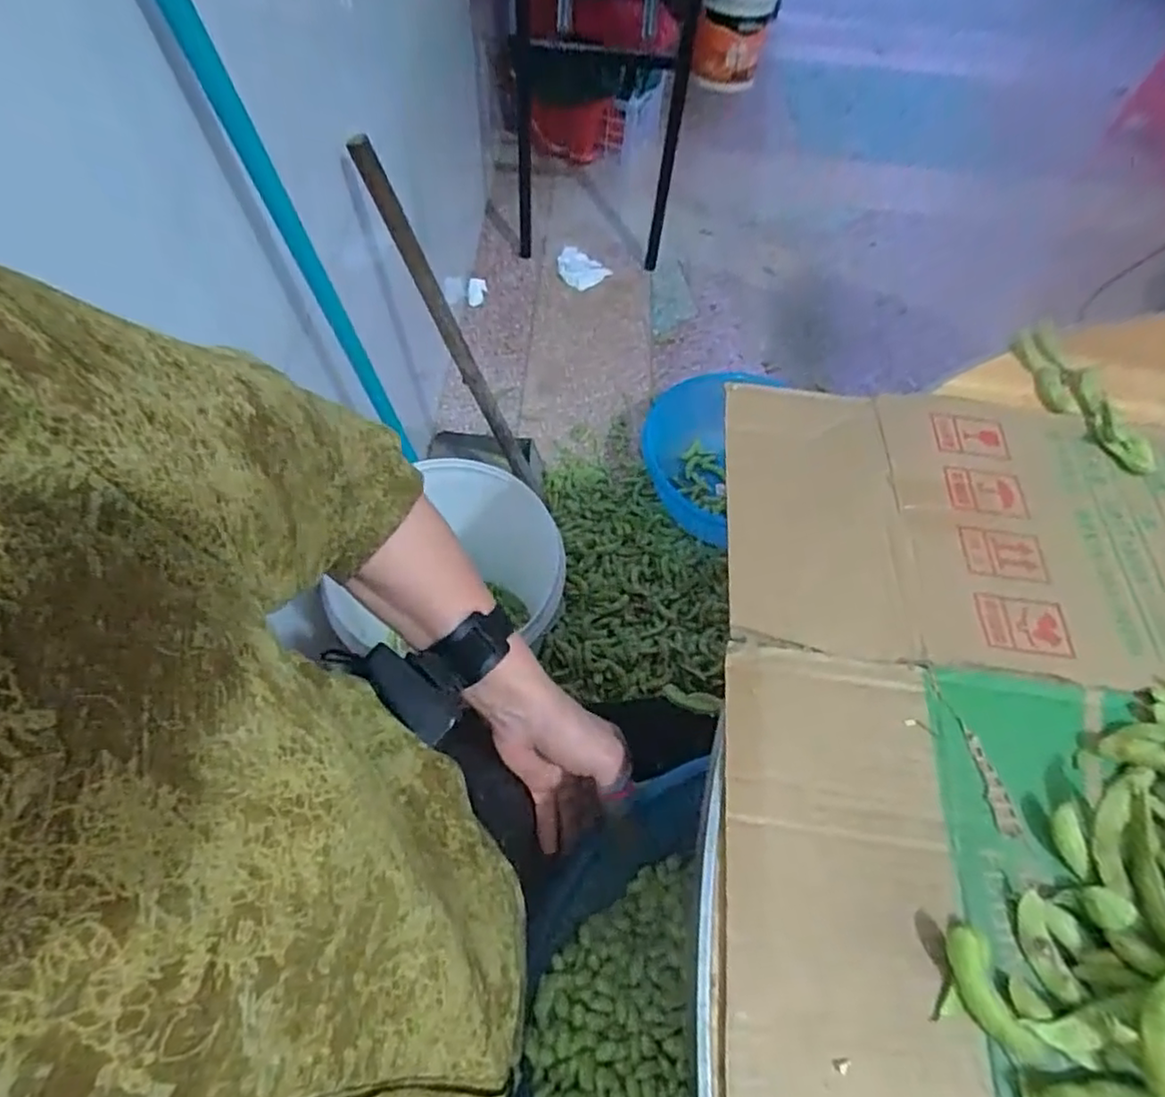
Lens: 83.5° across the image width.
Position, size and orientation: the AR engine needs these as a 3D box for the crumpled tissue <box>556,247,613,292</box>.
[{"bbox_3d":[-0.012,-0.775,1.791,0.122,0.040,0.153,-38,67,-24],"label":"crumpled tissue"}]

